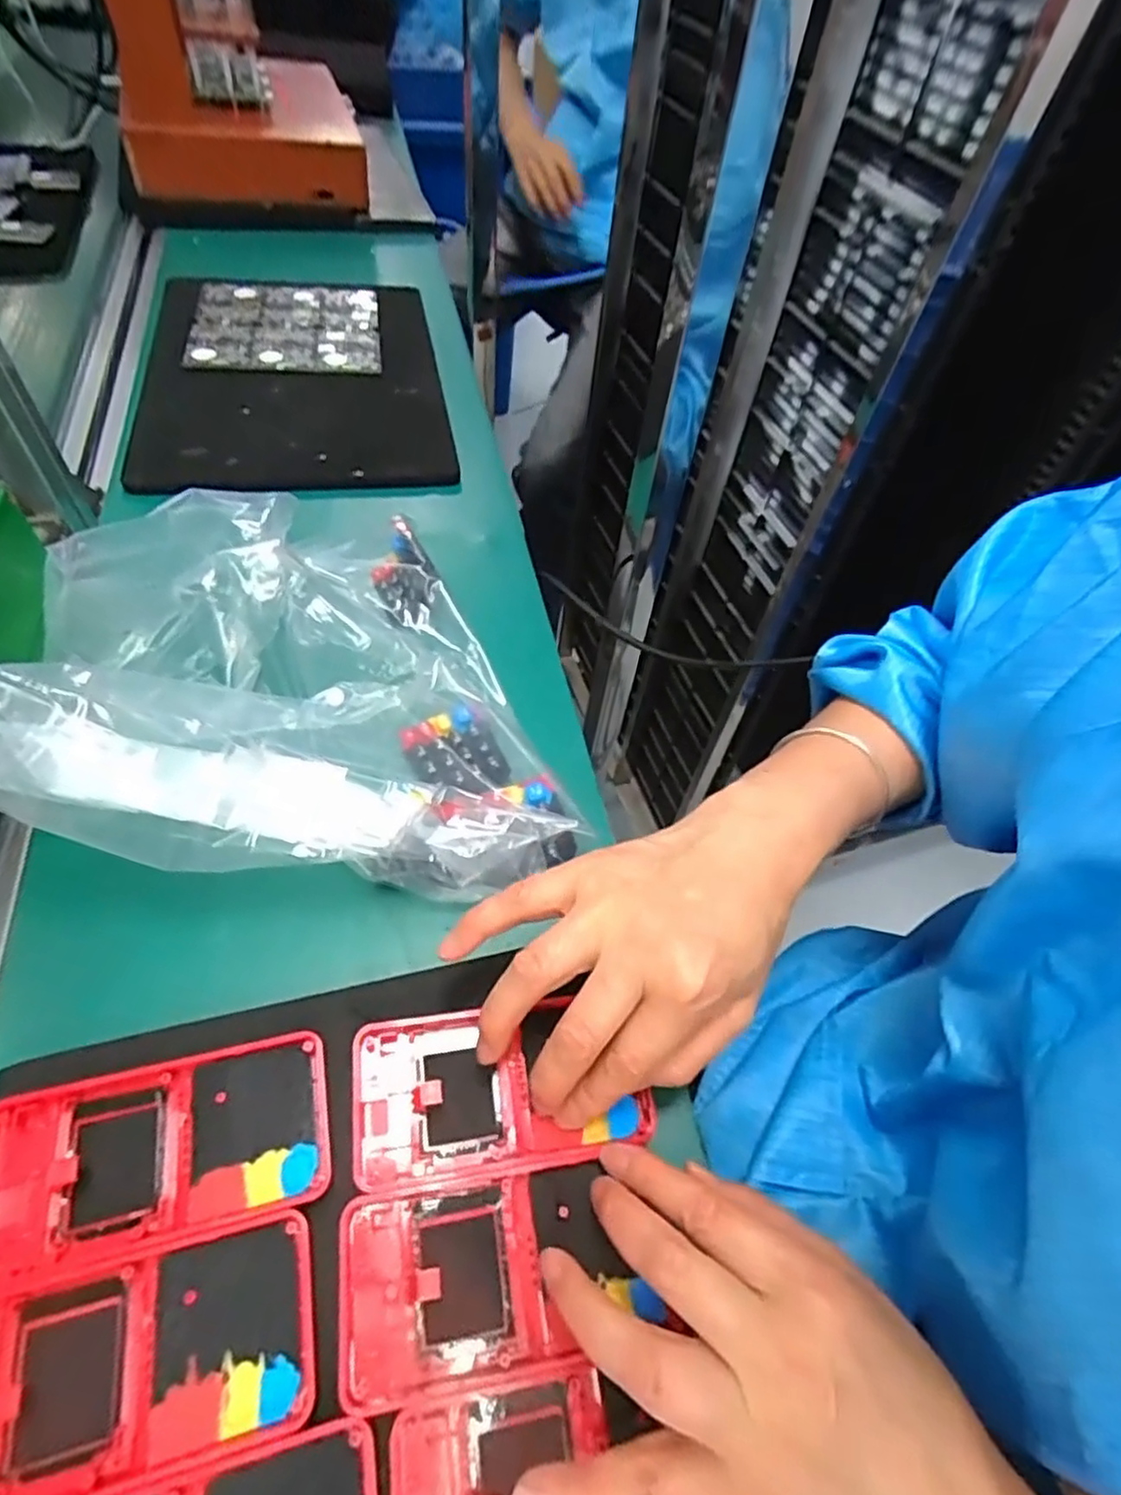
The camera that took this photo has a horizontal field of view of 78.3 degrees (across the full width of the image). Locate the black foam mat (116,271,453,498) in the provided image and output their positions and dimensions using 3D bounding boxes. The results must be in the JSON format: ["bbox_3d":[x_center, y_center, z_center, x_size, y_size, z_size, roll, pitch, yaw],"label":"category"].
[{"bbox_3d":[-0.231,-0.338,0.610,0.242,0.012,0.346,-8,55,-11],"label":"black foam mat"}]

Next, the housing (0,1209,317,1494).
[{"bbox_3d":[-0.149,0.207,0.230,0.124,0.011,0.060,-9,56,-12],"label":"housing"}]

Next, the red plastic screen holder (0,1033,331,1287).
[{"bbox_3d":[-0.154,0.156,0.267,0.120,0.015,0.062,-7,55,-11],"label":"red plastic screen holder"}]

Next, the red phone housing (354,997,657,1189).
[{"bbox_3d":[-0.024,0.142,0.290,0.119,0.016,0.062,-4,55,-9],"label":"red phone housing"}]

